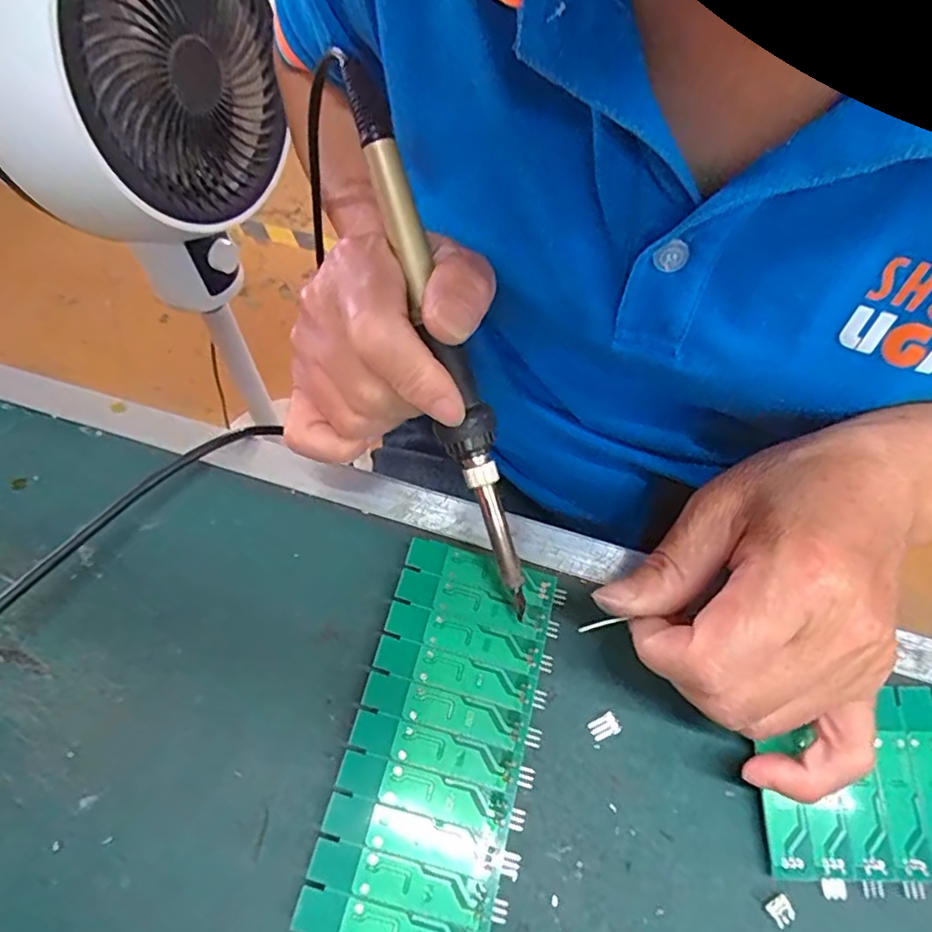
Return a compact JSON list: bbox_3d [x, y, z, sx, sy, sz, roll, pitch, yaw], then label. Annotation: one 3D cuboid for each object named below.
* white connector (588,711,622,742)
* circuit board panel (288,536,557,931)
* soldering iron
[{"bbox_3d":[0.053,0.100,0.238,0.011,0.005,0.008,-26,66,-14],"label":"white connector"},{"bbox_3d":[-0.009,0.099,0.233,0.061,0.013,0.137,14,63,6],"label":"circuit board panel"},{"bbox_3d":[-0.004,-0.029,0.229,0.018,0.013,0.175,-18,96,-10],"label":"soldering iron"}]

